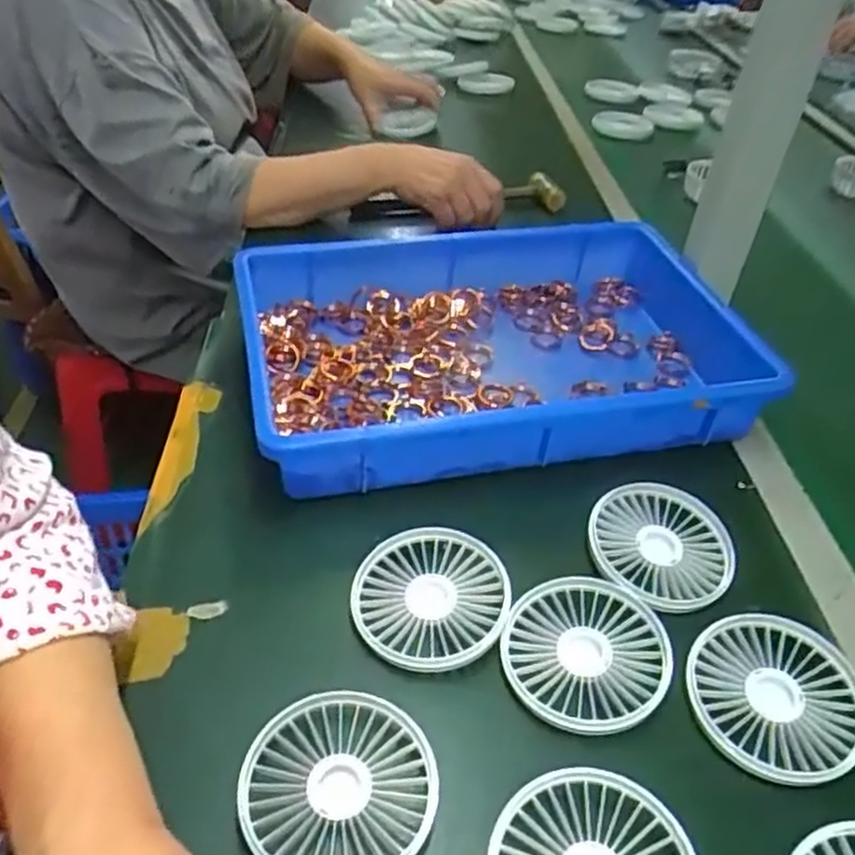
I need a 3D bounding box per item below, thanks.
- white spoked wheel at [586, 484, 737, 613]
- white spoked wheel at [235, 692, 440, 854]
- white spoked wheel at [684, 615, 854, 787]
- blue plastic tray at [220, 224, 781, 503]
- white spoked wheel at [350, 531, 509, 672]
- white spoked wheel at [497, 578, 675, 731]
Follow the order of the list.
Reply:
[{"bbox_3d":[0.145,0.072,0.462,0.088,0.011,0.088,3,41,-2],"label":"white spoked wheel"},{"bbox_3d":[-0.040,0.165,0.346,0.087,0.011,0.081,3,41,-2],"label":"white spoked wheel"},{"bbox_3d":[0.183,0.141,0.394,0.095,0.013,0.085,-24,48,-30],"label":"white spoked wheel"},{"bbox_3d":[0.058,-0.064,0.587,0.364,0.073,0.249,-7,42,-13],"label":"blue plastic tray"},{"bbox_3d":[0.001,0.096,0.429,0.088,0.015,0.085,3,41,-2],"label":"white spoked wheel"},{"bbox_3d":[0.085,0.121,0.404,0.087,0.010,0.086,3,41,-2],"label":"white spoked wheel"}]

